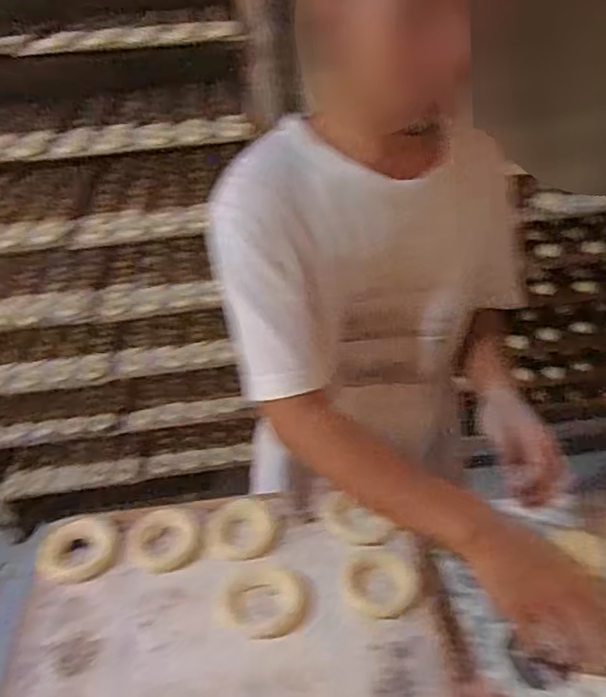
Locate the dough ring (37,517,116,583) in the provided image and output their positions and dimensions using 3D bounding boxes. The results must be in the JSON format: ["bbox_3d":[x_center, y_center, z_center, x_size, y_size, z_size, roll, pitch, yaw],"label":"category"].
[{"bbox_3d":[-0.263,0.229,0.672,0.089,0.014,0.078,-9,35,-7],"label":"dough ring"}]

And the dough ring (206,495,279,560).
[{"bbox_3d":[-0.070,0.208,0.696,0.075,0.015,0.083,6,36,14],"label":"dough ring"}]

